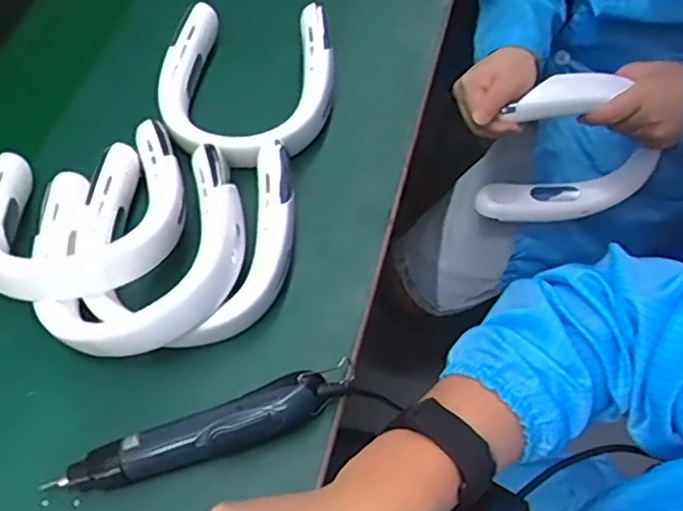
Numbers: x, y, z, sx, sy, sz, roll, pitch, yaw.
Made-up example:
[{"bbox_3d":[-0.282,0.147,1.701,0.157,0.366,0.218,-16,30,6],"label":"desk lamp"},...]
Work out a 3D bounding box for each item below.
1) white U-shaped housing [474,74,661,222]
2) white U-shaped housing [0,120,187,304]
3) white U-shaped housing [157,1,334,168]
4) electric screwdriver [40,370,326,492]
[{"bbox_3d":[0.271,-0.123,0.800,0.190,0.204,0.051,-4,58,1],"label":"white U-shaped housing"},{"bbox_3d":[-0.238,-0.052,0.612,0.180,0.035,0.179,-15,59,-6],"label":"white U-shaped housing"},{"bbox_3d":[-0.101,-0.189,0.720,0.177,0.038,0.201,2,59,5],"label":"white U-shaped housing"},{"bbox_3d":[-0.116,0.147,0.539,0.227,0.049,0.039,-18,59,-8],"label":"electric screwdriver"}]

